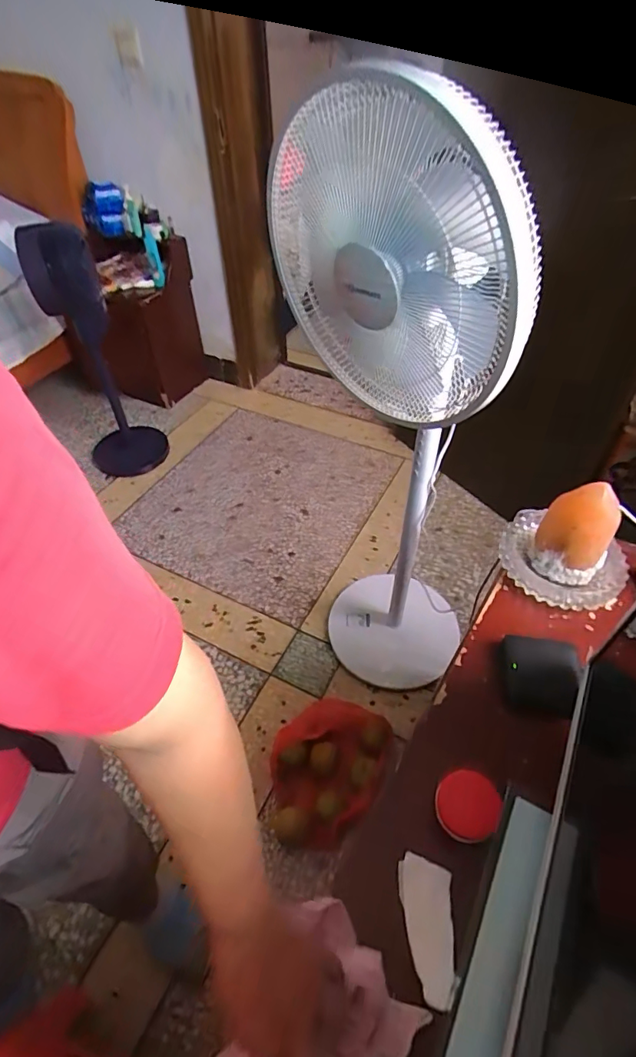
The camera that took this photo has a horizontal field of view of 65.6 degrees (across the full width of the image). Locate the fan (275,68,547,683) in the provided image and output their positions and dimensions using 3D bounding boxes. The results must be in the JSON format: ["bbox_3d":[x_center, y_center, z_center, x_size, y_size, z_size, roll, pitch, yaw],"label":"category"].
[{"bbox_3d":[0.160,-0.074,0.986,0.324,1.180,0.381,-23,54,-18],"label":"fan"}]

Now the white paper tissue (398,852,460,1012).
[{"bbox_3d":[0.111,0.401,0.497,0.051,0.008,0.116,1,50,1],"label":"white paper tissue"}]

